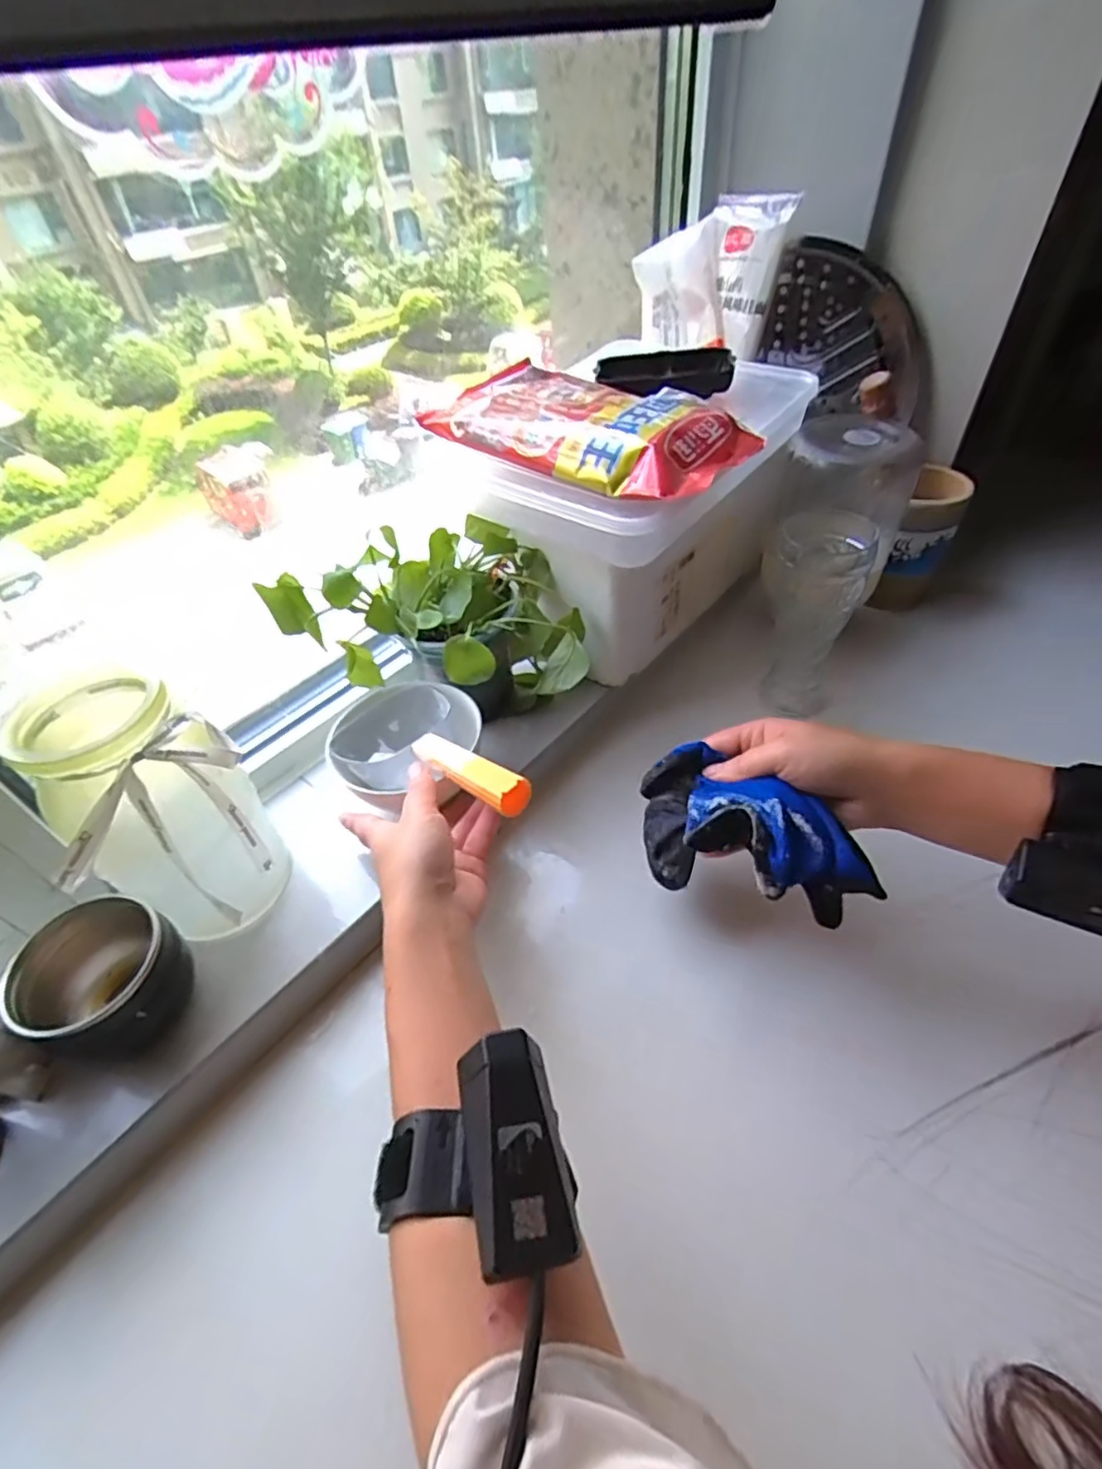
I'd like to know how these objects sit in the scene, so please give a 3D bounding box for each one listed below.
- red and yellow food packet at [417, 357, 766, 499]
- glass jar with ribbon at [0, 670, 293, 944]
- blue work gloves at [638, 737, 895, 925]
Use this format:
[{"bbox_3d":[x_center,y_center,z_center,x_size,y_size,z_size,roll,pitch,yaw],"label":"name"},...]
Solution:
[{"bbox_3d":[0.029,-0.220,0.458,0.219,0.030,0.106,27,54,27],"label":"red and yellow food packet"},{"bbox_3d":[-0.237,0.046,0.391,0.100,0.149,0.093,32,56,30],"label":"glass jar with ribbon"},{"bbox_3d":[0.119,0.062,0.395,0.149,0.068,0.062,17,47,45],"label":"blue work gloves"}]

